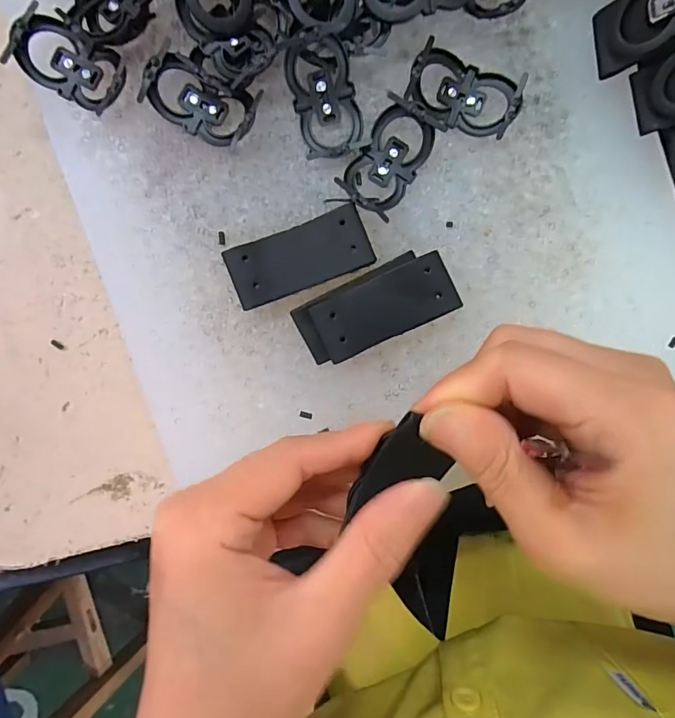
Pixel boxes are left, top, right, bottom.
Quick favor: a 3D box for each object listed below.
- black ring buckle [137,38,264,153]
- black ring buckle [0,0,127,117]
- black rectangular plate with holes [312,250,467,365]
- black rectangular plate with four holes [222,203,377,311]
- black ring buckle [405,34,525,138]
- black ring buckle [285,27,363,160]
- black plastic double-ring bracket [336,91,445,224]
[{"bbox_3d":[-0.059,-0.111,0.194,0.043,0.012,0.027,29,93,-3],"label":"black ring buckle"},{"bbox_3d":[-0.112,-0.125,0.194,0.048,0.014,0.027,28,93,-3],"label":"black ring buckle"},{"bbox_3d":[0.021,-0.022,0.194,0.059,0.004,0.026,-24,99,1],"label":"black rectangular plate with holes"},{"bbox_3d":[-0.016,-0.043,0.196,0.059,0.012,0.026,-21,94,0],"label":"black rectangular plate with four holes"},{"bbox_3d":[0.055,-0.114,0.196,0.047,0.013,0.027,22,93,-3],"label":"black ring buckle"},{"bbox_3d":[-0.005,-0.112,0.194,0.026,0.011,0.046,-14,112,1],"label":"black ring buckle"},{"bbox_3d":[0.022,-0.086,0.197,0.027,0.013,0.048,33,92,-3],"label":"black plastic double-ring bracket"}]

